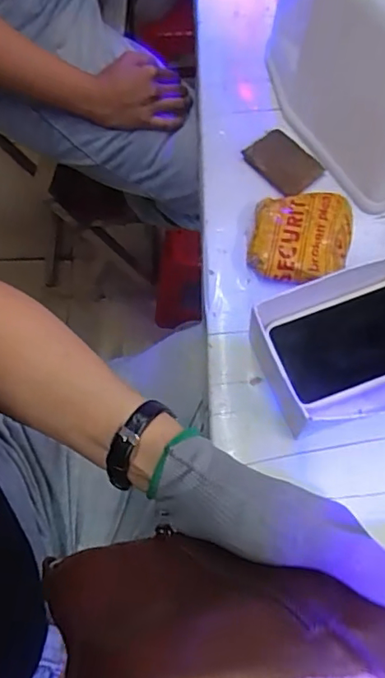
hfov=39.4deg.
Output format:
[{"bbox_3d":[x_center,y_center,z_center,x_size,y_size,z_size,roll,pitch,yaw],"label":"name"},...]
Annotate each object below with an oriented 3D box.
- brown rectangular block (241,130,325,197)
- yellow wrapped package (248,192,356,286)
[{"bbox_3d":[0.089,-0.173,0.532,0.050,0.011,0.074,-34,69,-13],"label":"brown rectangular block"},{"bbox_3d":[0.098,-0.092,0.487,0.086,0.024,0.091,10,66,6],"label":"yellow wrapped package"}]

